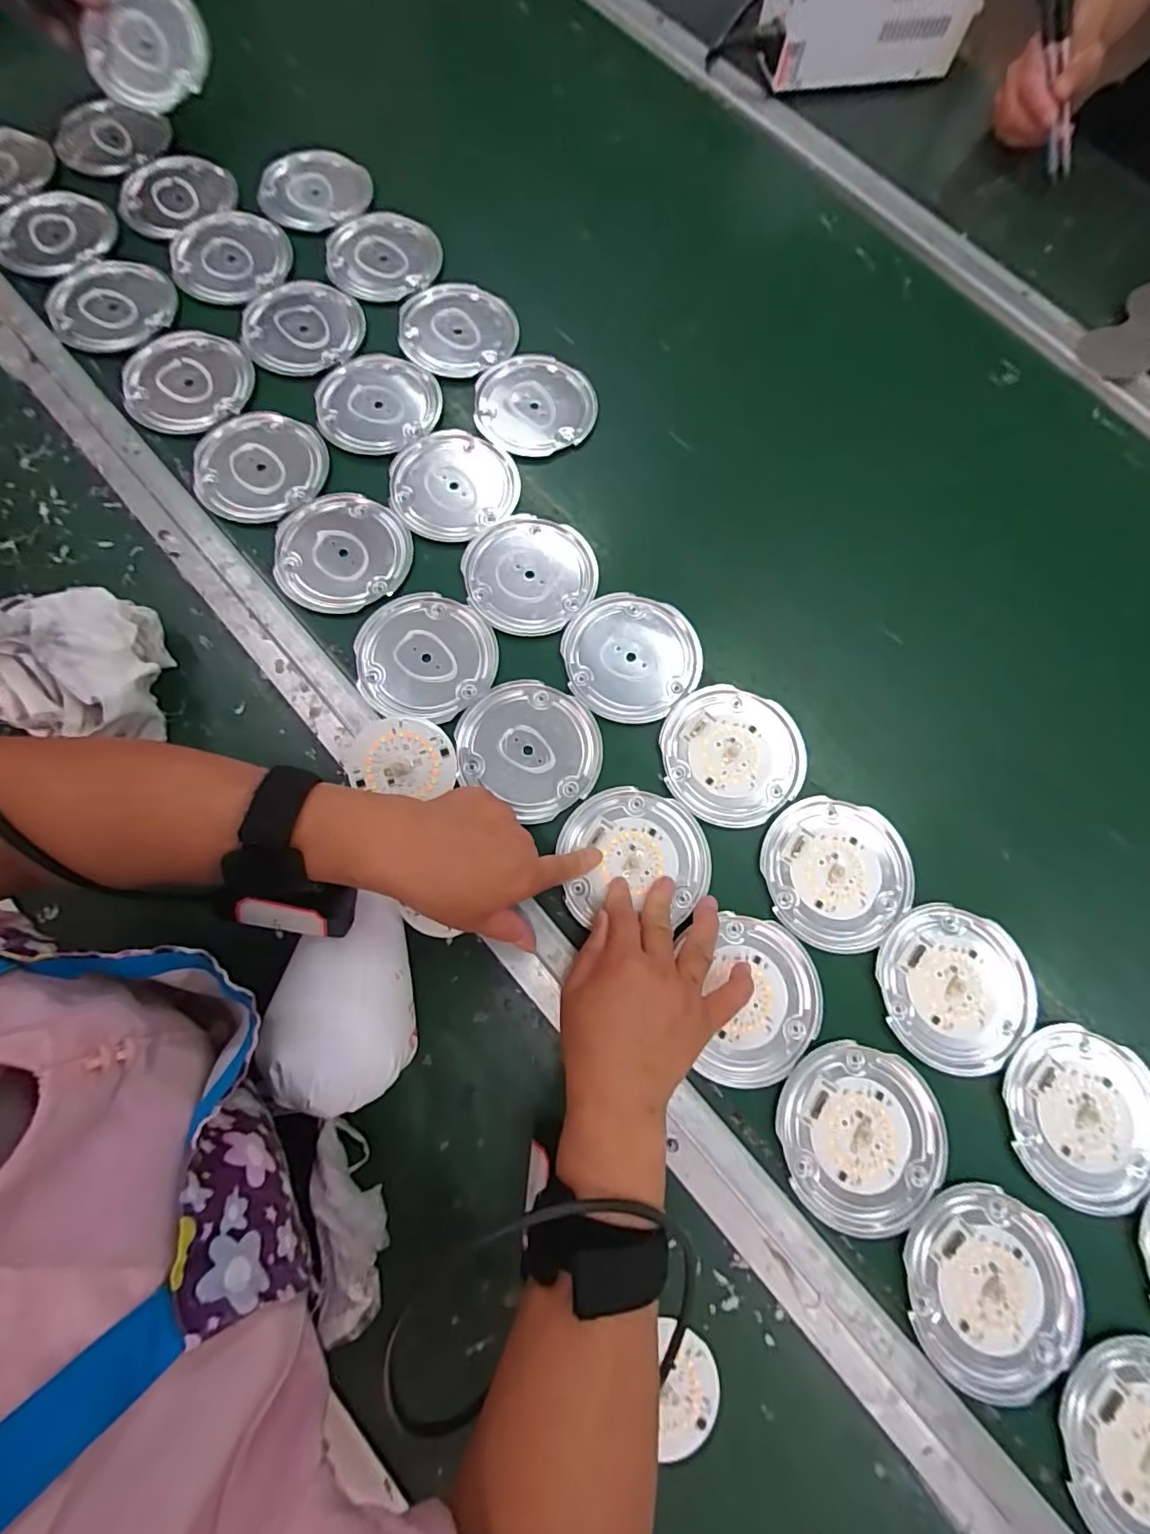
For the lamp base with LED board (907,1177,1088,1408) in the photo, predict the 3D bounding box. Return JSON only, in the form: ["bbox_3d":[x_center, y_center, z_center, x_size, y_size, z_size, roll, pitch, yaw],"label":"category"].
[{"bbox_3d":[0.246,0.311,0.326,0.088,0.015,0.104,20,76,3],"label":"lamp base with LED board"}]

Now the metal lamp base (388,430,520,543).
[{"bbox_3d":[-0.103,-0.237,0.466,0.105,0.009,0.098,0,76,-1],"label":"metal lamp base"}]

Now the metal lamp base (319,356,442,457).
[{"bbox_3d":[-0.169,-0.316,0.478,0.097,0.006,0.099,0,76,-1],"label":"metal lamp base"}]

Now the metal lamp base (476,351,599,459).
[{"bbox_3d":[-0.035,-0.318,0.489,0.103,0.008,0.102,-5,76,-3],"label":"metal lamp base"}]

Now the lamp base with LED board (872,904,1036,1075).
[{"bbox_3d":[0.256,0.148,0.372,0.094,0.010,0.103,-3,76,-2],"label":"lamp base with LED board"}]

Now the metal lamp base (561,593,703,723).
[{"bbox_3d":[0.043,-0.086,0.427,0.105,0.008,0.099,0,76,-1],"label":"metal lamp base"}]

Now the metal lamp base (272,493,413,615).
[{"bbox_3d":[-0.186,-0.171,0.442,0.099,0.008,0.102,0,76,-1],"label":"metal lamp base"}]

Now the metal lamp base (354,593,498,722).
[{"bbox_3d":[-0.114,-0.084,0.423,0.103,0.004,0.100,0,76,-1],"label":"metal lamp base"}]

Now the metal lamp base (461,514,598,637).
[{"bbox_3d":[-0.037,-0.156,0.443,0.103,0.007,0.101,0,76,-1],"label":"metal lamp base"}]

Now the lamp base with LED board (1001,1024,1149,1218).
[{"bbox_3d":[0.327,0.225,0.351,0.086,0.021,0.105,-6,76,-3],"label":"lamp base with LED board"}]

